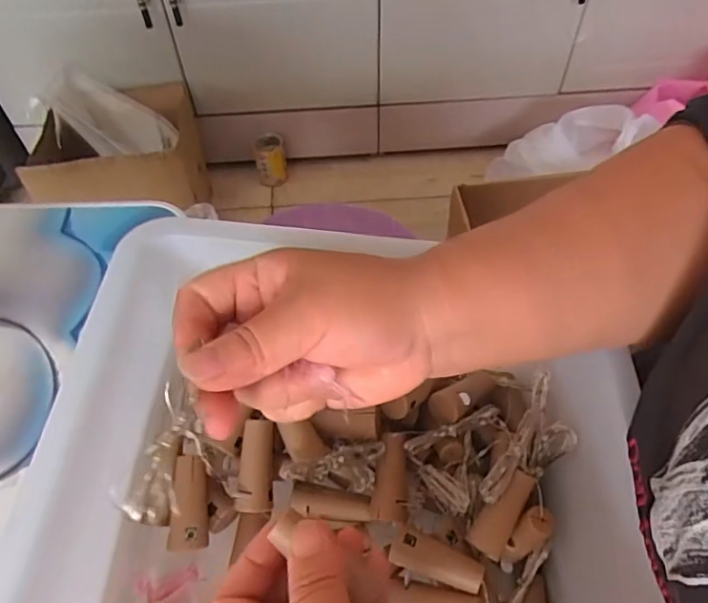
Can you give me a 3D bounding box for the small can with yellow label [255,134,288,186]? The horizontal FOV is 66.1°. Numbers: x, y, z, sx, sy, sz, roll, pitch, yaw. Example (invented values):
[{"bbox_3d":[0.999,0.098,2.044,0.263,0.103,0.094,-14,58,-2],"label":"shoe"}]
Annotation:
[{"bbox_3d":[-0.180,-0.308,1.181,0.062,0.085,0.073,-7,54,-3],"label":"small can with yellow label"}]

